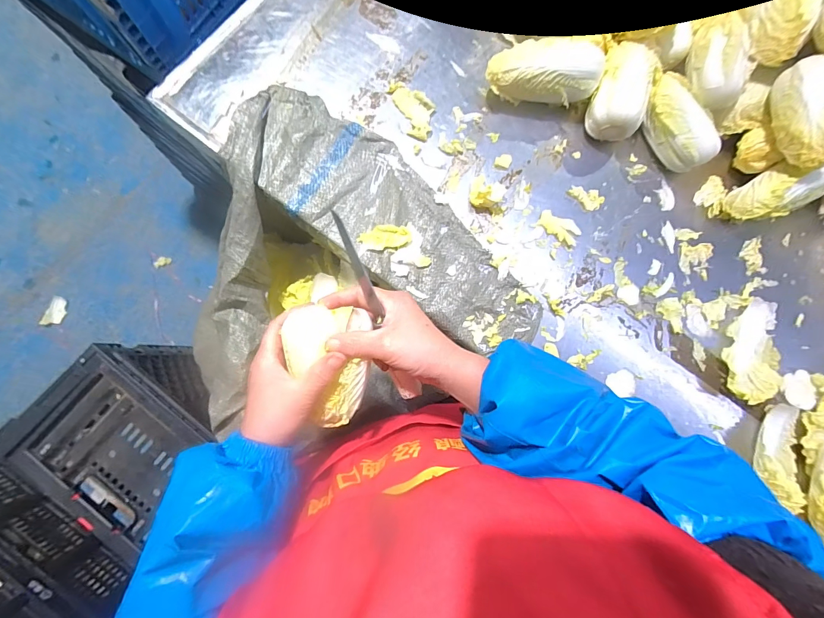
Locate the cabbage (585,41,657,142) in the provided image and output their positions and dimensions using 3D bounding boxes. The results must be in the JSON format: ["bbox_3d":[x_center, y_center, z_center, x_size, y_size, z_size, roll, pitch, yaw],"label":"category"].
[{"bbox_3d":[0.285,-0.290,0.520,0.071,0.072,0.107,18,82,-4],"label":"cabbage"}]

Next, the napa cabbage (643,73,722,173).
[{"bbox_3d":[0.366,-0.252,0.524,0.062,0.067,0.129,-23,86,-8],"label":"napa cabbage"}]

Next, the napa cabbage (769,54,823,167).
[{"bbox_3d":[0.496,-0.242,0.472,0.055,0.060,0.130,0,84,-4],"label":"napa cabbage"}]

